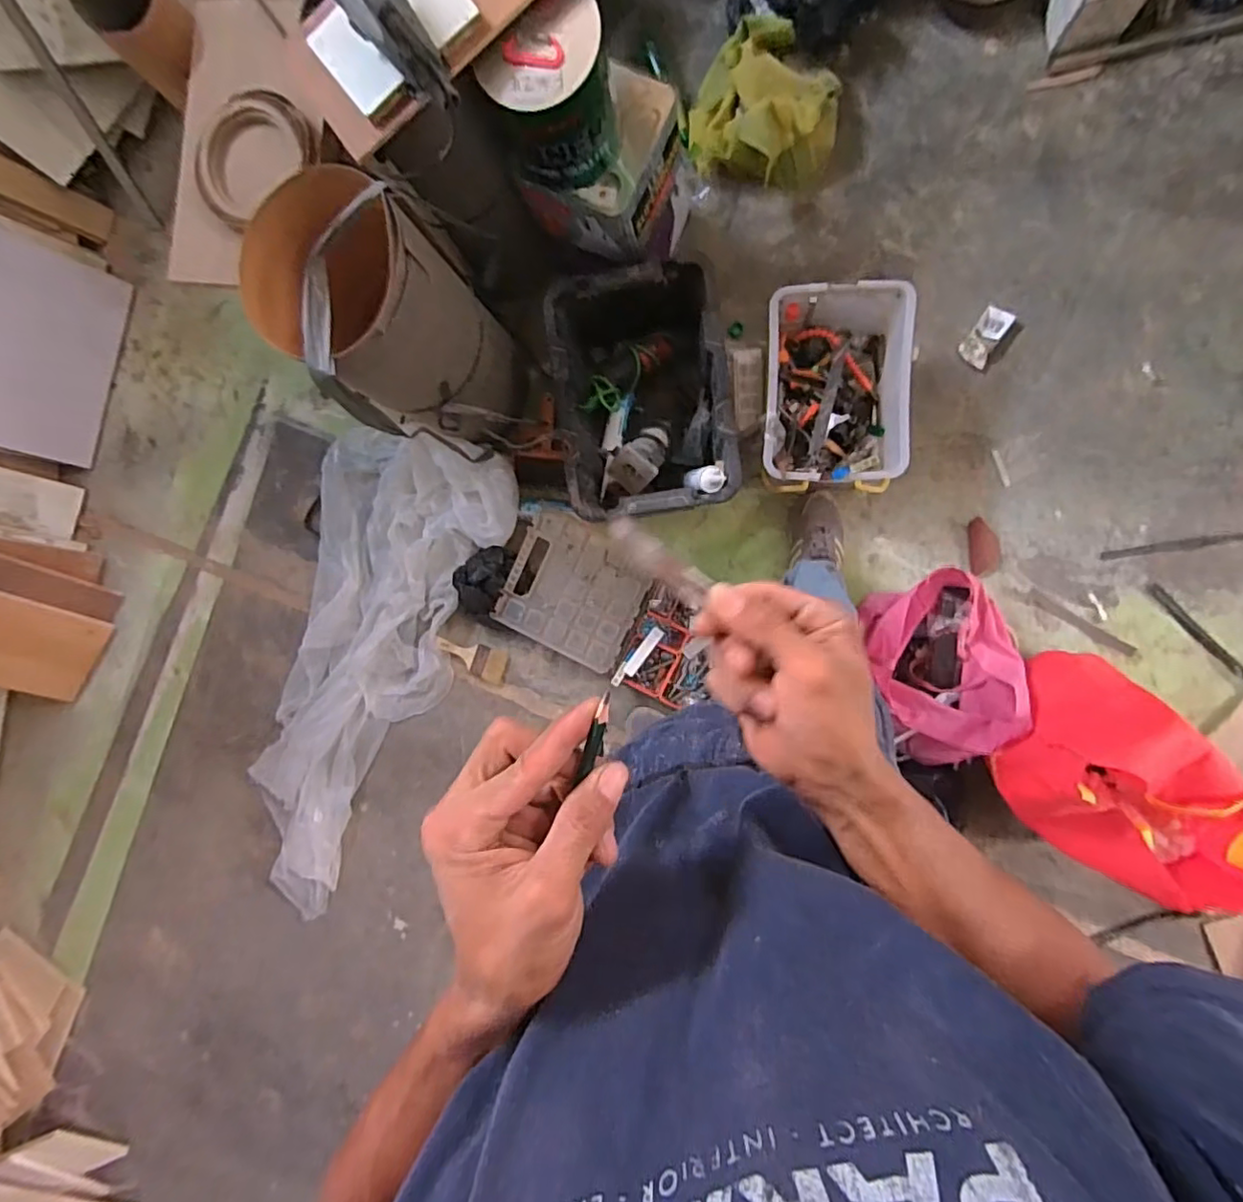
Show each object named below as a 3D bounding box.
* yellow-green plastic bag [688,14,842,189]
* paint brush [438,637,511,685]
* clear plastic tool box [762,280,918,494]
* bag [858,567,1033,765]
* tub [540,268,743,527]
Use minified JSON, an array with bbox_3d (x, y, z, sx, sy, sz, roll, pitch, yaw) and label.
[{"bbox_3d":[0.286,-0.982,1.216,0.296,0.121,0.245,33,97,6],"label":"yellow-green plastic bag"},{"bbox_3d":[-0.360,0.142,1.446,0.181,0.017,0.080,12,94,8],"label":"paint brush"},{"bbox_3d":[0.407,-0.399,1.175,0.246,0.217,0.360,3,92,9],"label":"clear plastic tool box"},{"bbox_3d":[0.629,0.124,1.179,0.266,0.177,0.348,-17,88,9],"label":"bag"},{"bbox_3d":[0.051,-0.405,1.215,0.319,0.230,0.468,-6,91,9],"label":"tub"}]

